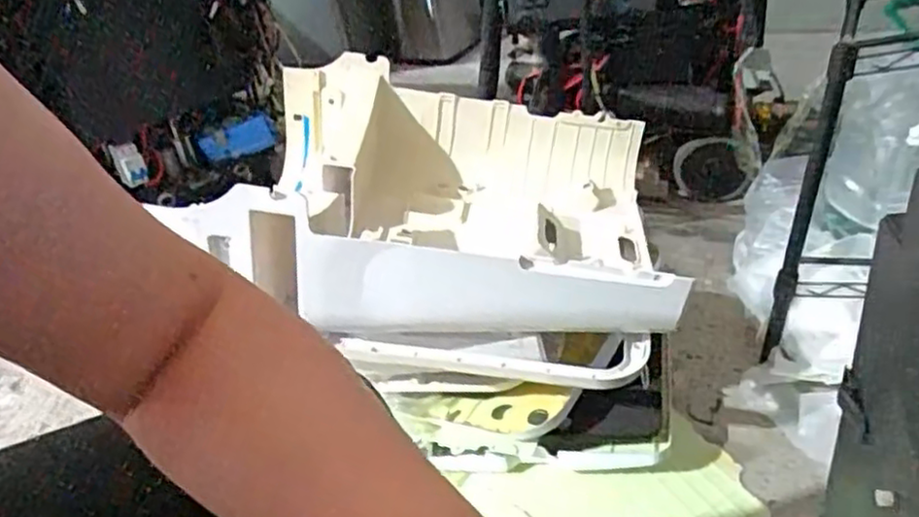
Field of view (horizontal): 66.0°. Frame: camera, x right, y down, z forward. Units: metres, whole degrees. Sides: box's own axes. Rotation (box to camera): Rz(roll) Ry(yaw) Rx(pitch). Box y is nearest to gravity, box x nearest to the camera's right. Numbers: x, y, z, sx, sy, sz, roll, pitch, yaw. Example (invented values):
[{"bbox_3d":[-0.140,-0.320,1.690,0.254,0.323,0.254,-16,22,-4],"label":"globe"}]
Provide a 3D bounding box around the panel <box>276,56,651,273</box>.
[{"bbox_3d":[-0.024,-0.157,1.063,0.557,0.226,0.217,6,37,23],"label":"panel"}]

